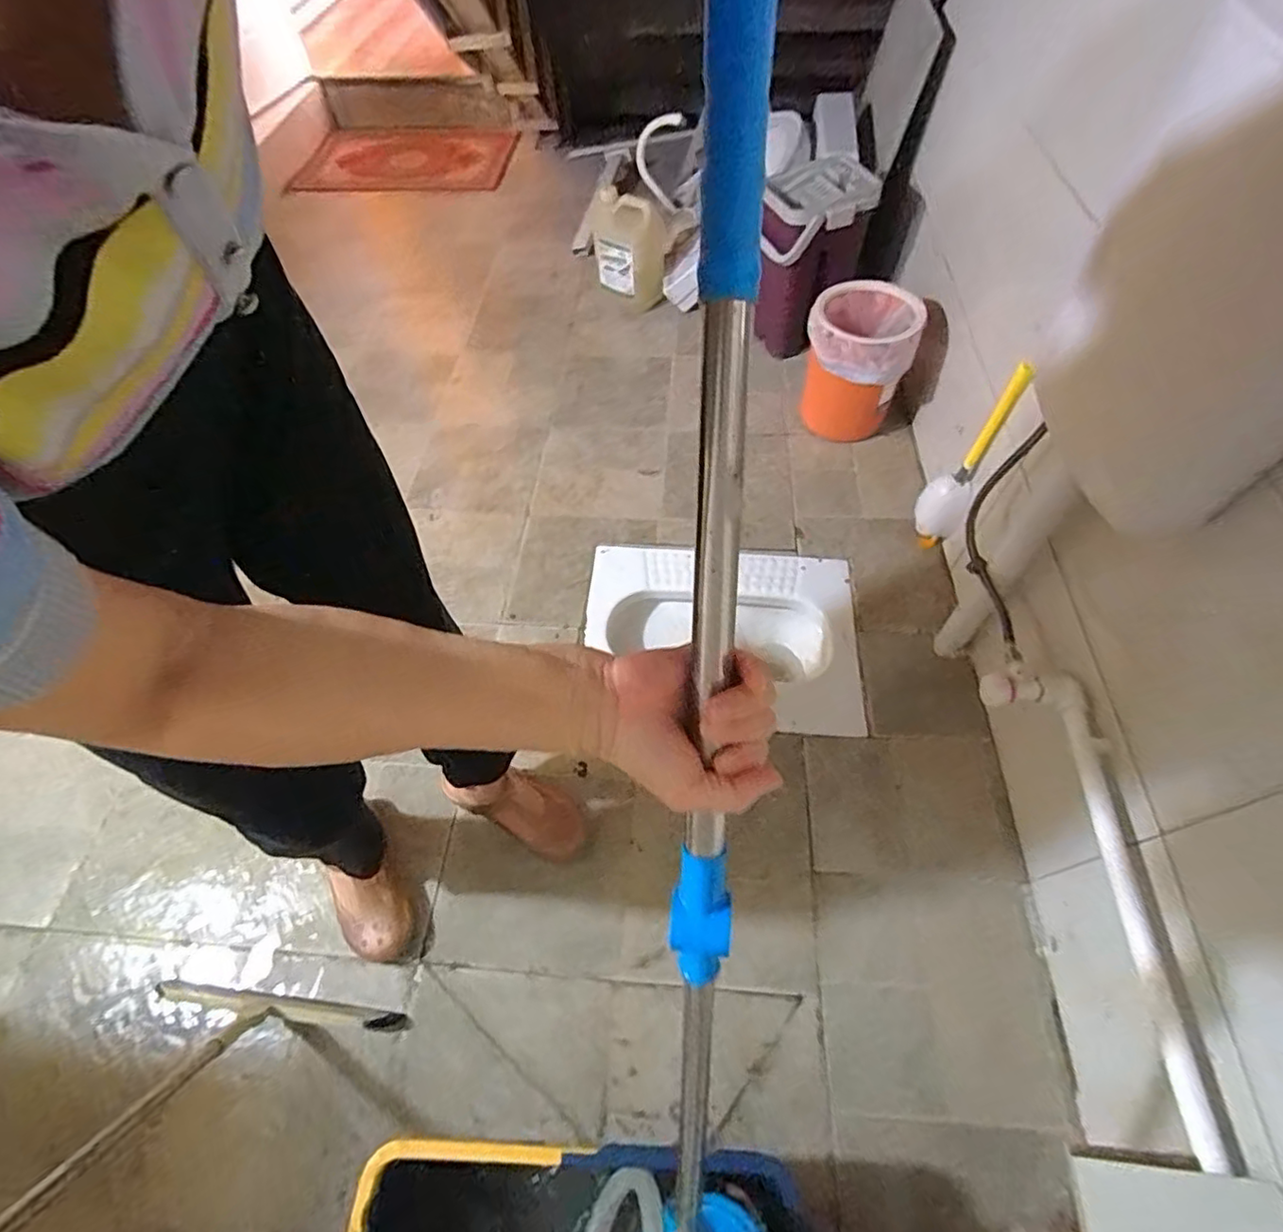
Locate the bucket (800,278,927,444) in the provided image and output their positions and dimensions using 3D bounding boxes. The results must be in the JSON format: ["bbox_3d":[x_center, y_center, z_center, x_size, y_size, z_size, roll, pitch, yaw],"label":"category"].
[{"bbox_3d":[0.478,-0.570,1.431,0.224,0.305,0.224,-1,56,1],"label":"bucket"}]

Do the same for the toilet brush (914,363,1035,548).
[{"bbox_3d":[0.618,-0.277,1.186,0.084,0.412,0.098,30,62,20],"label":"toilet brush"}]

